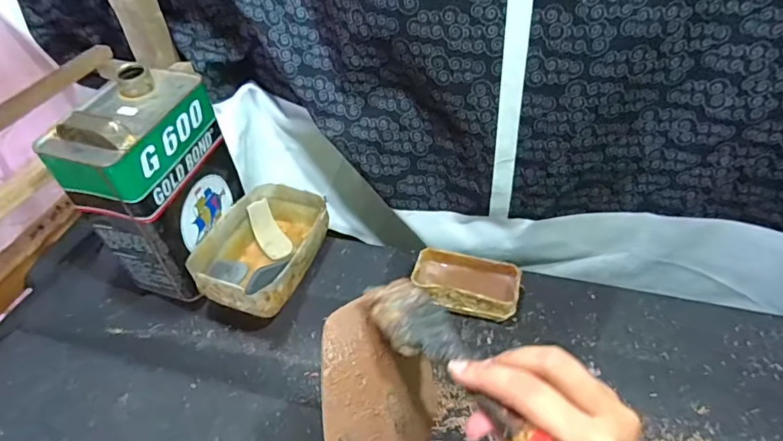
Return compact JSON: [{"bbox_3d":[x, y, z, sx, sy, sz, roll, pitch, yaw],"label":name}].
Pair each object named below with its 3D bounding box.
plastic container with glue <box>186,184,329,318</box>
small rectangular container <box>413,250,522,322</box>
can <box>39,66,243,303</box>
[{"bbox_3d":[-0.164,0.036,0.634,0.130,0.074,0.183,11,45,16],"label":"plastic container with glue"},{"bbox_3d":[0.093,0.082,0.597,0.127,0.052,0.077,7,44,11],"label":"small rectangular container"},{"bbox_3d":[-0.279,-0.046,0.591,0.113,0.223,0.168,7,44,12],"label":"can"}]

